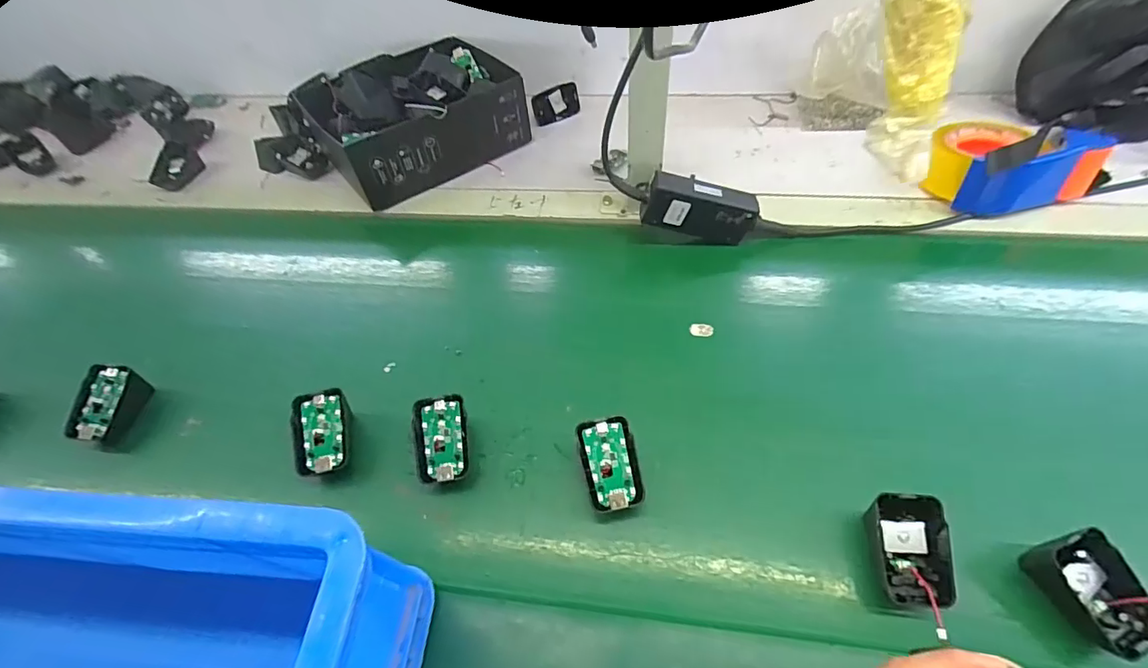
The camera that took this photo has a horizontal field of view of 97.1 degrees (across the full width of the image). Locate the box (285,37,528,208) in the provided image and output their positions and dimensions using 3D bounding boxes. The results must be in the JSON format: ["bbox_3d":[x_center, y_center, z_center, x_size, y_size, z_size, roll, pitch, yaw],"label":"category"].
[{"bbox_3d":[-0.197,-0.289,0.668,0.247,0.096,0.166,-34,57,-19],"label":"box"}]

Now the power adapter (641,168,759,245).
[{"bbox_3d":[0.133,-0.132,0.533,0.117,0.051,0.032,12,53,-6],"label":"power adapter"}]

